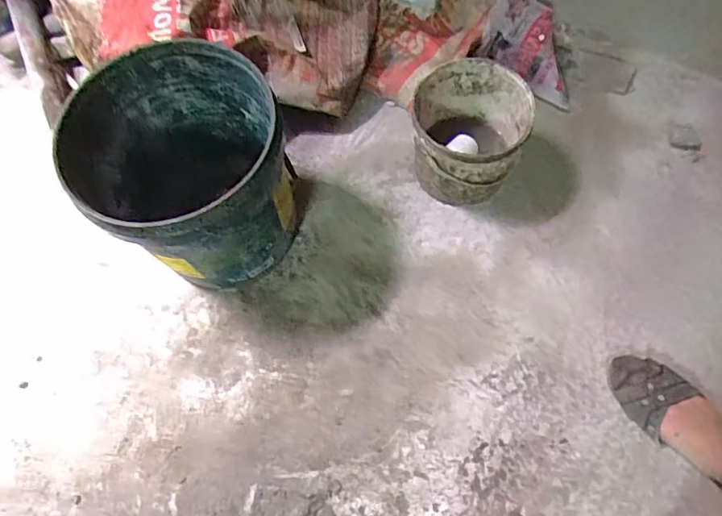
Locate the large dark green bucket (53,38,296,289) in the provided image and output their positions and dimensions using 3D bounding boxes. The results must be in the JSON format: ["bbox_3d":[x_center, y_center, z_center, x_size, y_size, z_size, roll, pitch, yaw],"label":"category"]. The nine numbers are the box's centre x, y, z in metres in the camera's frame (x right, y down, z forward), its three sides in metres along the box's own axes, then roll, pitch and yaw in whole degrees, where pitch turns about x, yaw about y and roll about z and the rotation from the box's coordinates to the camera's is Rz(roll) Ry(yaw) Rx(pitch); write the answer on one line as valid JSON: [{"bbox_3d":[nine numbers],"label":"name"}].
[{"bbox_3d":[-0.257,-0.126,0.878,0.291,0.325,0.309,-23,69,-6],"label":"large dark green bucket"}]

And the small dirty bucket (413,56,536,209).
[{"bbox_3d":[0.188,-0.215,0.954,0.187,0.190,0.196,-1,68,3],"label":"small dirty bucket"}]

